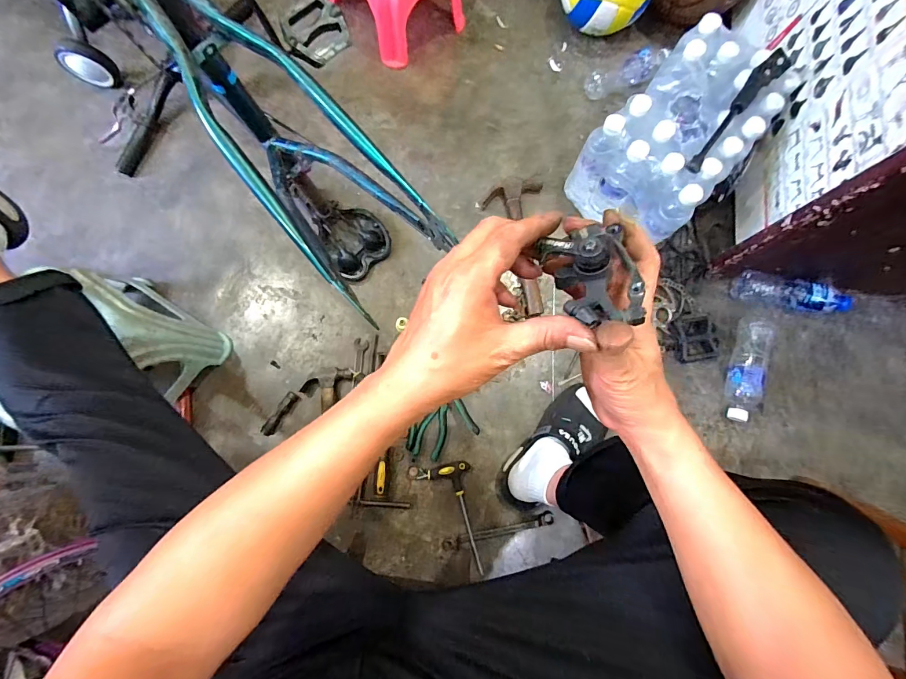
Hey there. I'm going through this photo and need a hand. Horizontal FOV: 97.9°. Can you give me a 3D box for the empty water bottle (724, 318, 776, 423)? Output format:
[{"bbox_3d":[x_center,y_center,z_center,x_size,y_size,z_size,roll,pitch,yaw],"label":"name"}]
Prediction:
[{"bbox_3d":[0.603,0.057,0.803,0.067,0.054,0.220,14,79,2],"label":"empty water bottle"}]

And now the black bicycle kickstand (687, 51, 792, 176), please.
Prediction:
[{"bbox_3d":[0.490,-0.398,0.685,0.040,0.038,0.287,41,82,6],"label":"black bicycle kickstand"}]

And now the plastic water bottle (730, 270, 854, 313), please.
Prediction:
[{"bbox_3d":[0.707,-0.093,0.824,0.230,0.054,0.055,11,79,1],"label":"plastic water bottle"}]

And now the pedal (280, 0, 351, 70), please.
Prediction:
[{"bbox_3d":[-0.186,-0.416,0.535,0.085,0.026,0.072,-41,105,-11],"label":"pedal"}]

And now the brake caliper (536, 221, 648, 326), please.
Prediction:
[{"bbox_3d":[0.097,-0.043,0.270,0.059,0.040,0.073,-13,80,-4],"label":"brake caliper"}]

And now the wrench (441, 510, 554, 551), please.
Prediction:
[{"bbox_3d":[0.085,0.357,0.730,0.213,0.014,0.023,-12,80,-3],"label":"wrench"}]

